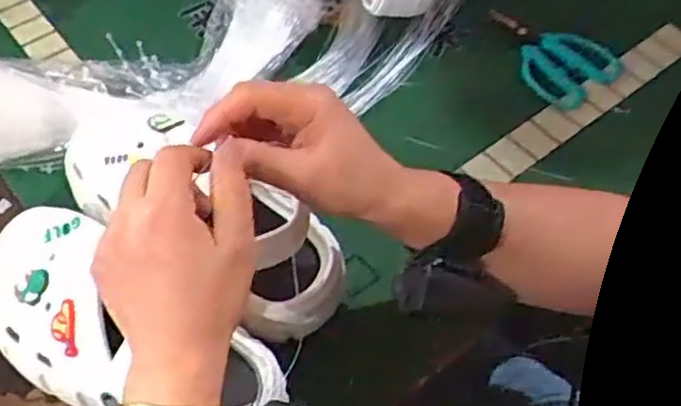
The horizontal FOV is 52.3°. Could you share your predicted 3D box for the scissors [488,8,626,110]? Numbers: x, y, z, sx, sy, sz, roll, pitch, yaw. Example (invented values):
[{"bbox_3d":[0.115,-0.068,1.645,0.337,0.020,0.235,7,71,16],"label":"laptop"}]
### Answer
[{"bbox_3d":[0.209,-0.155,0.705,0.078,0.017,0.139,-34,64,-23],"label":"scissors"}]

